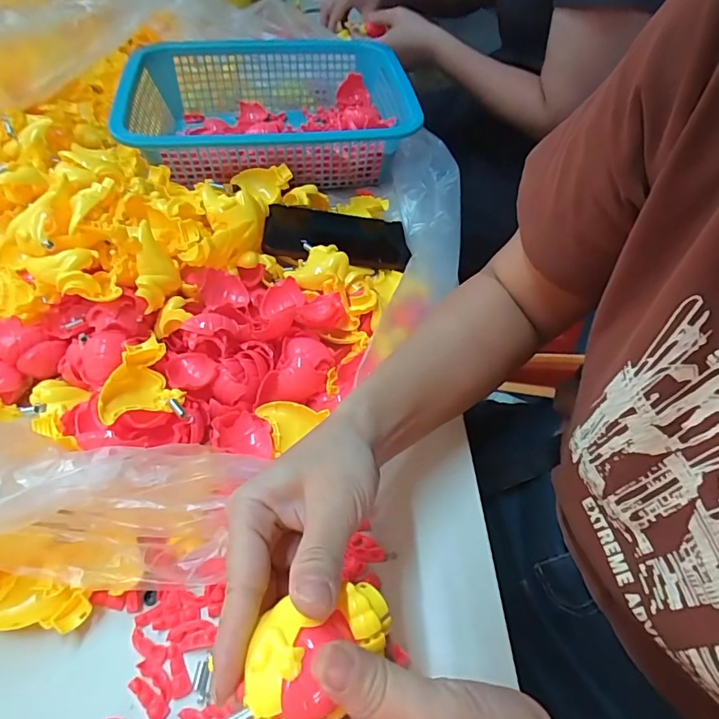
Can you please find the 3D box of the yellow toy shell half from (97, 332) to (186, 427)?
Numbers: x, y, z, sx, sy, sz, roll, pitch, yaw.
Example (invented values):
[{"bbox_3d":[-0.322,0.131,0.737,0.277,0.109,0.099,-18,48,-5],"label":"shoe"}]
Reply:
[{"bbox_3d":[-0.171,0.020,0.368,0.054,0.036,0.069,-24,57,-16],"label":"yellow toy shell half"}]

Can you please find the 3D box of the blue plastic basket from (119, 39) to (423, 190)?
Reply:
[{"bbox_3d":[-0.121,-0.317,0.620,0.359,0.096,0.271,-8,54,-5],"label":"blue plastic basket"}]

